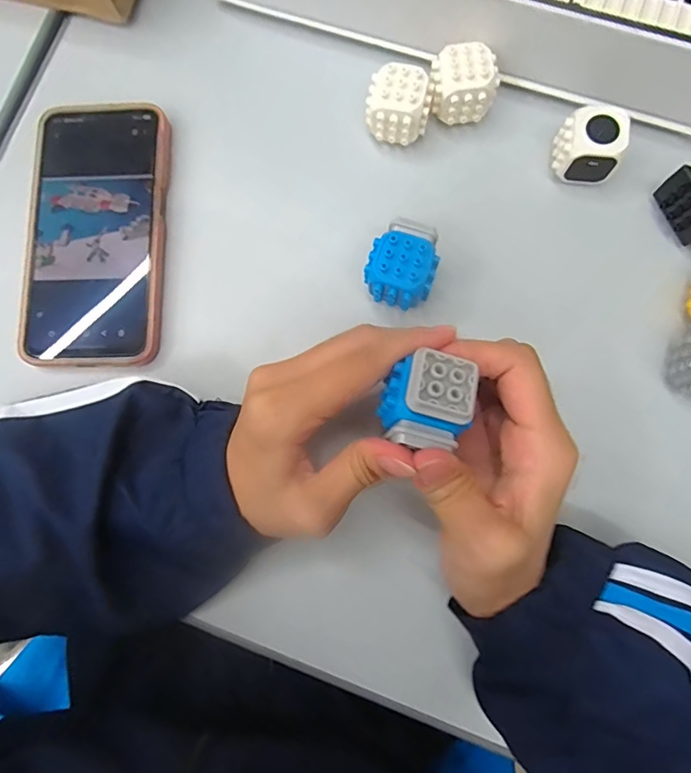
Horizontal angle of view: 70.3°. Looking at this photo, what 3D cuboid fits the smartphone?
[{"bbox_3d":[-0.154,-0.097,0.302,0.079,0.013,0.166,0,81,2],"label":"smartphone"}]

